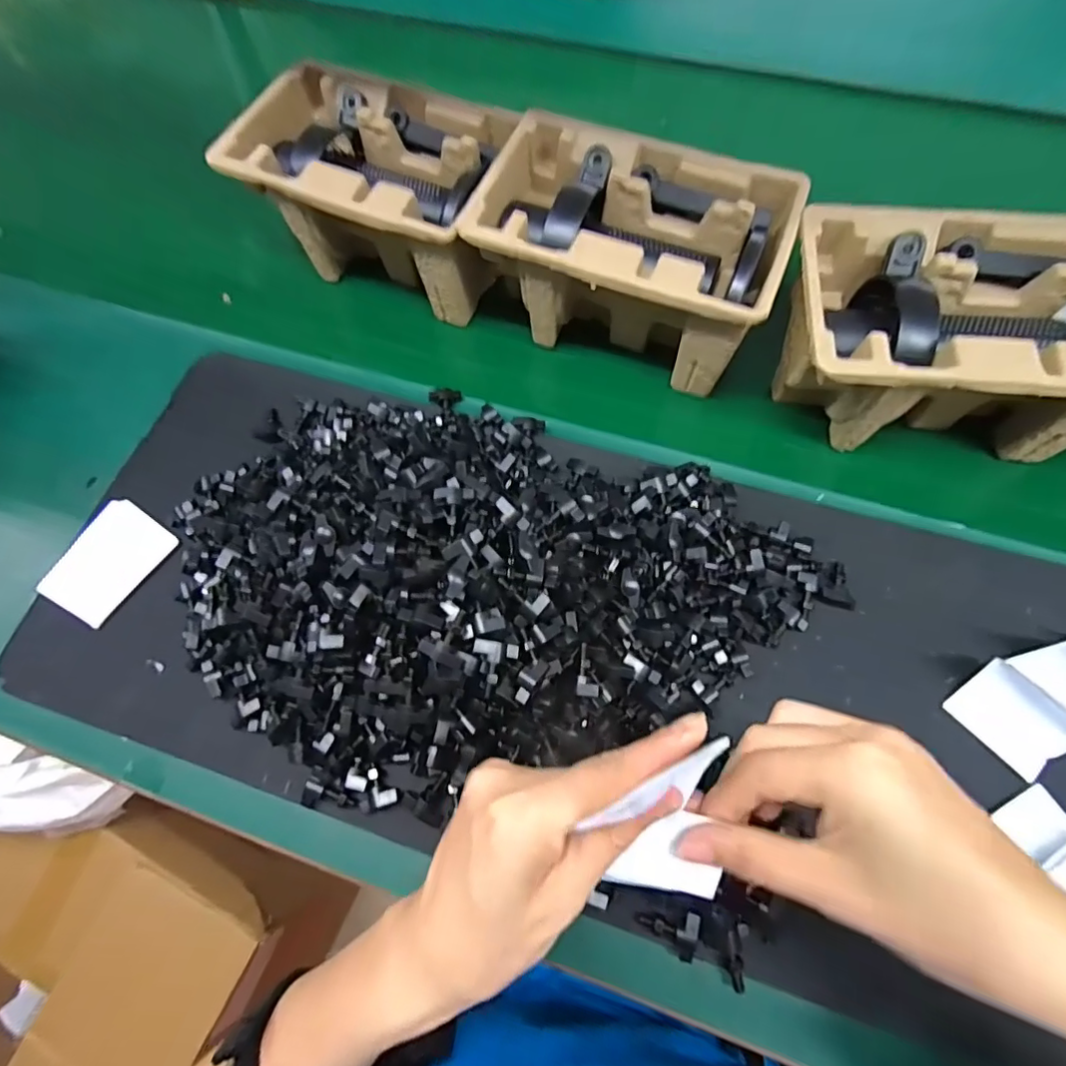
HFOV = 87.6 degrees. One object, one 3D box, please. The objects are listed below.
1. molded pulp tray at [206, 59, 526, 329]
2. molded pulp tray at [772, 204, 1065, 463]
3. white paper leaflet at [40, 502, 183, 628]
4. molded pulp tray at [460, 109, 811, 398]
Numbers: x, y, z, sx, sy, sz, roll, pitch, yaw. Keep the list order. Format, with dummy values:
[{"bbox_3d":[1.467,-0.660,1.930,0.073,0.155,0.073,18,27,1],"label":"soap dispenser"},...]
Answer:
[{"bbox_3d":[-0.133,-0.289,0.485,0.206,0.110,0.144,17,68,10],"label":"molded pulp tray"},{"bbox_3d":[0.292,-0.134,0.399,0.220,0.111,0.143,4,63,6],"label":"molded pulp tray"},{"bbox_3d":[-0.315,0.022,0.412,0.069,0.008,0.085,32,77,16],"label":"white paper leaflet"},{"bbox_3d":[0.076,-0.214,0.440,0.221,0.104,0.143,18,66,12],"label":"molded pulp tray"}]

